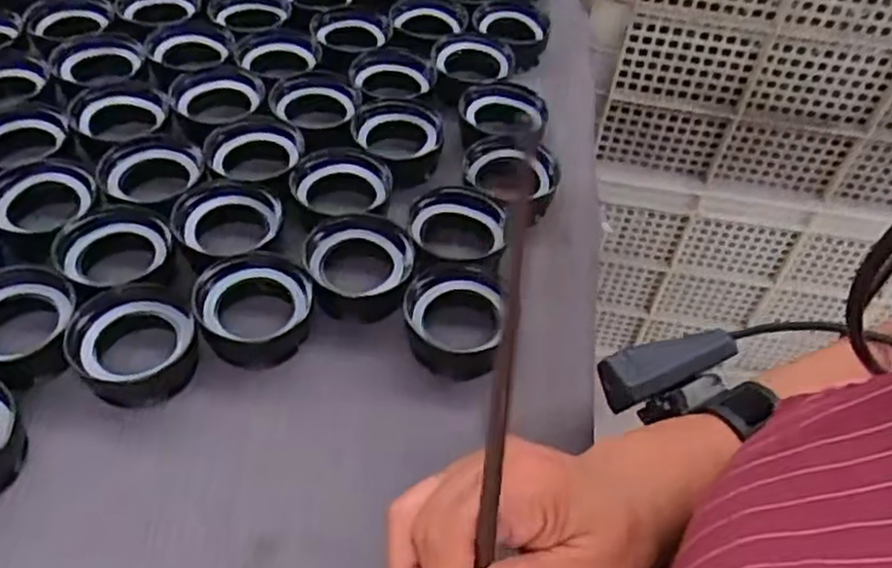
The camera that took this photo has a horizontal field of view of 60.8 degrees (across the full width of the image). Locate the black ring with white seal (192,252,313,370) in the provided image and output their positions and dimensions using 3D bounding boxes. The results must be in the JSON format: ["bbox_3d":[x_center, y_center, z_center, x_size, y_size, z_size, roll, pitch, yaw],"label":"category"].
[{"bbox_3d":[-0.118,0.013,0.467,0.067,0.034,0.064,3,50,-4],"label":"black ring with white seal"}]

